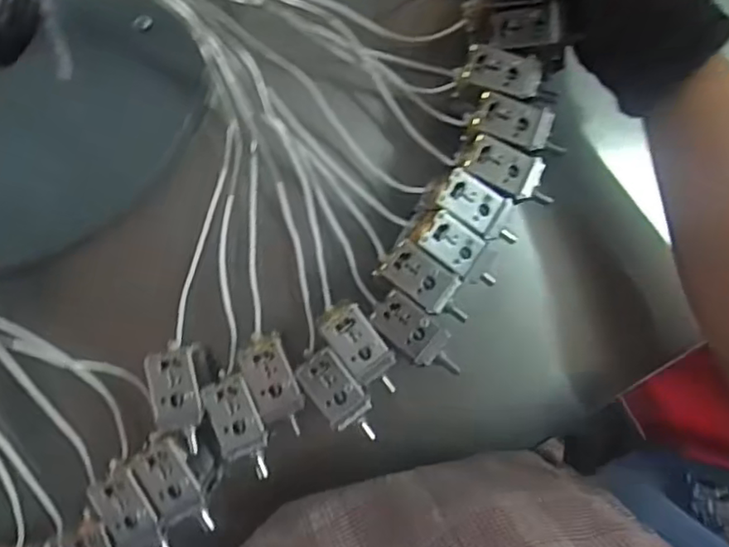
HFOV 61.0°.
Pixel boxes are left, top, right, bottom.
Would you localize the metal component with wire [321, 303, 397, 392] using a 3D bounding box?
[{"bbox_3d":[-0.002,0.038,0.316,0.022,0.013,0.049,-38,89,-6],"label":"metal component with wire"}]

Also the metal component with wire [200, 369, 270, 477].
[{"bbox_3d":[-0.062,0.075,0.307,0.023,0.015,0.051,-20,87,-6],"label":"metal component with wire"}]

